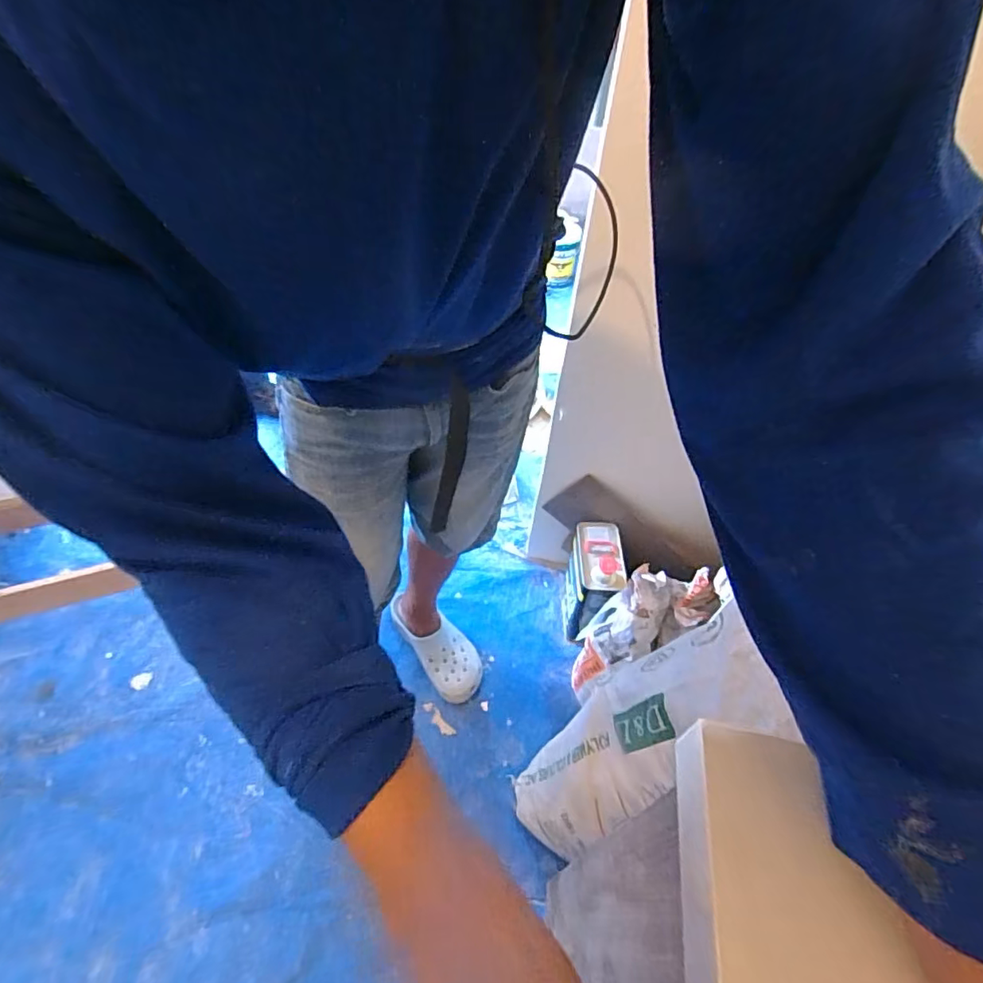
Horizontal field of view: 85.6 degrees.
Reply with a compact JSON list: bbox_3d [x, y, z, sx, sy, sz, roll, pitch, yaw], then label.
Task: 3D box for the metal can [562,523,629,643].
[{"bbox_3d":[0.218,0.215,1.172,0.091,0.248,0.197,3,50,0],"label":"metal can"}]

